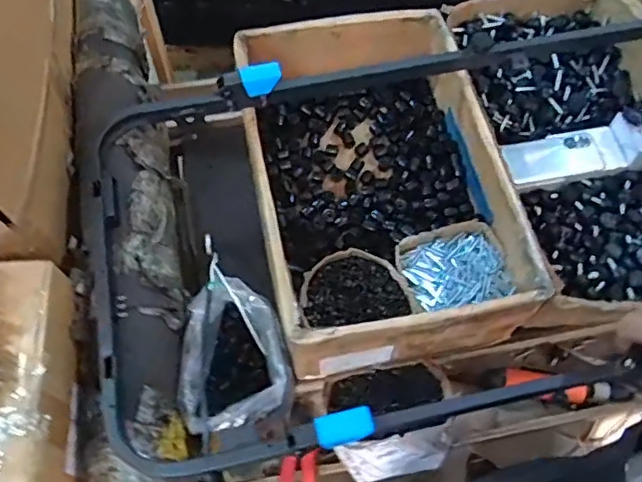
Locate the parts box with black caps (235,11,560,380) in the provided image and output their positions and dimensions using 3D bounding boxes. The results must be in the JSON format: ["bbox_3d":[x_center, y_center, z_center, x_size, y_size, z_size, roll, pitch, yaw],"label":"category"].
[{"bbox_3d":[0.082,-0.091,0.905,0.333,0.168,0.521,-9,63,-6],"label":"parts box with black caps"}]

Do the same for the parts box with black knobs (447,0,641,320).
[{"bbox_3d":[0.428,-0.163,0.941,0.316,0.108,0.589,-6,63,-4],"label":"parts box with black knobs"}]

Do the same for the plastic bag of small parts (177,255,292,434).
[{"bbox_3d":[-0.109,0.152,0.771,0.123,0.125,0.185,2,62,0],"label":"plastic bag of small parts"}]

